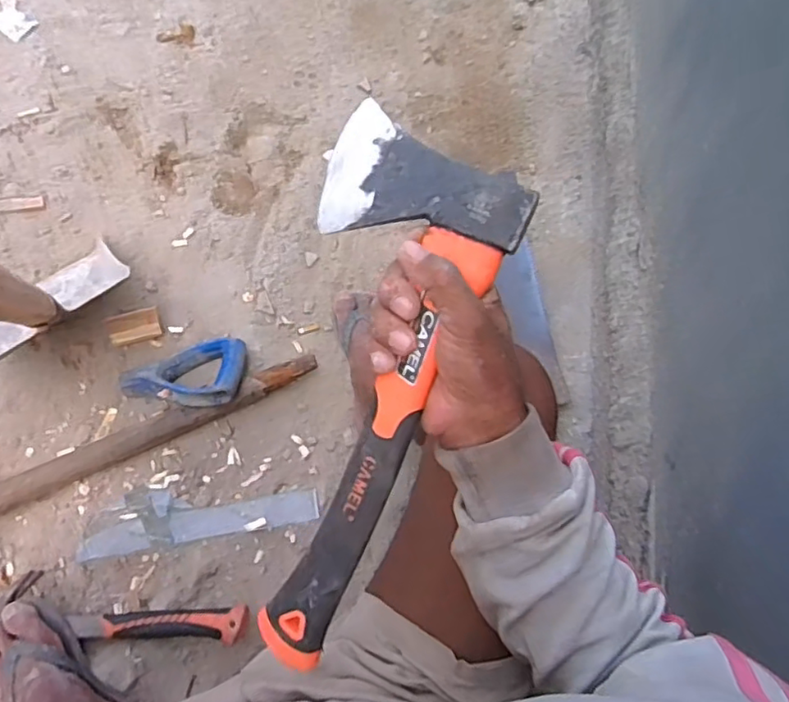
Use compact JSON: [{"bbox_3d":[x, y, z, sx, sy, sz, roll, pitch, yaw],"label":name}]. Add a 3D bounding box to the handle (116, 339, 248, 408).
[{"bbox_3d":[-0.309,0.037,0.898,0.177,0.046,0.120,-8,40,4],"label":"handle"}]

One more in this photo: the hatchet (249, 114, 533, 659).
[{"bbox_3d":[-0.010,0.033,0.391,0.124,0.035,0.352,12,95,3],"label":"hatchet"}]

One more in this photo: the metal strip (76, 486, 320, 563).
[{"bbox_3d":[-0.268,0.221,0.842,0.312,0.004,0.081,-9,66,-7],"label":"metal strip"}]

